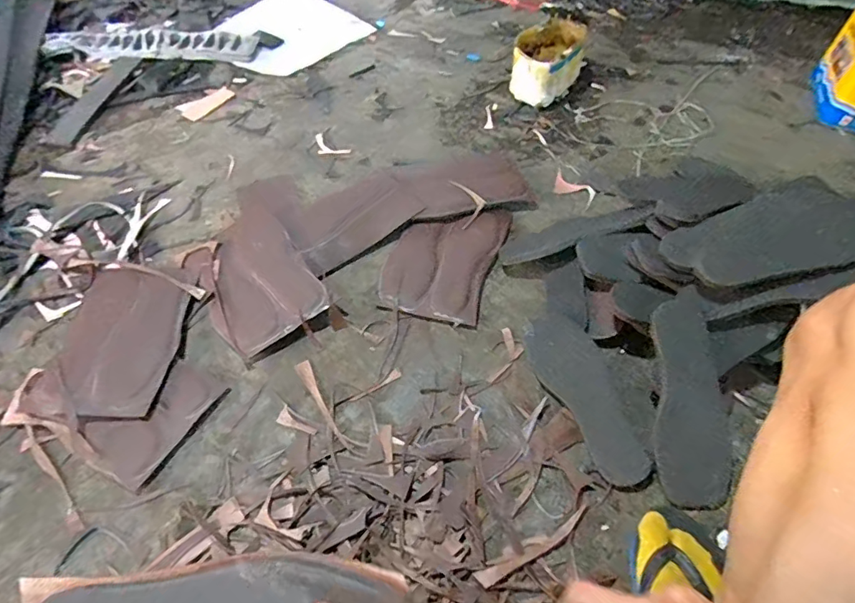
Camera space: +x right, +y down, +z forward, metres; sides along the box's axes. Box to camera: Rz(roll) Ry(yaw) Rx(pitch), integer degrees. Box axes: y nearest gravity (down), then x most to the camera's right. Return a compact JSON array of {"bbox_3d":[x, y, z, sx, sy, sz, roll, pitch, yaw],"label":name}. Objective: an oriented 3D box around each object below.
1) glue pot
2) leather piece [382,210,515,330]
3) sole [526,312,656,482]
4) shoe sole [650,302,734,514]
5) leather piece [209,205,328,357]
[{"bbox_3d":[0.291,-0.576,1.187,0.158,0.132,0.210,14,56,10],"label":"glue pot"},{"bbox_3d":[0.031,-0.084,0.882,0.185,0.025,0.265,16,56,11],"label":"leather piece"},{"bbox_3d":[0.230,0.129,0.706,0.094,0.019,0.259,-19,57,-13],"label":"sole"},{"bbox_3d":[0.366,0.135,0.681,0.109,0.031,0.276,0,80,0],"label":"shoe sole"},{"bbox_3d":[-0.301,-0.040,0.850,0.178,0.039,0.271,-29,60,-19],"label":"leather piece"}]

